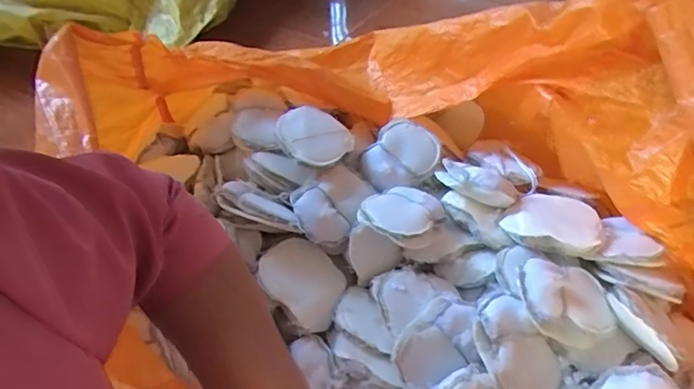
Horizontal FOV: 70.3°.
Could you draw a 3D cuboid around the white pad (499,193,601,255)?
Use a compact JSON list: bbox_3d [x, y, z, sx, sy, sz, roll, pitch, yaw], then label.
[{"bbox_3d":[0.392,0.057,0.948,0.181,0.036,0.125,11,48,11],"label":"white pad"}]

